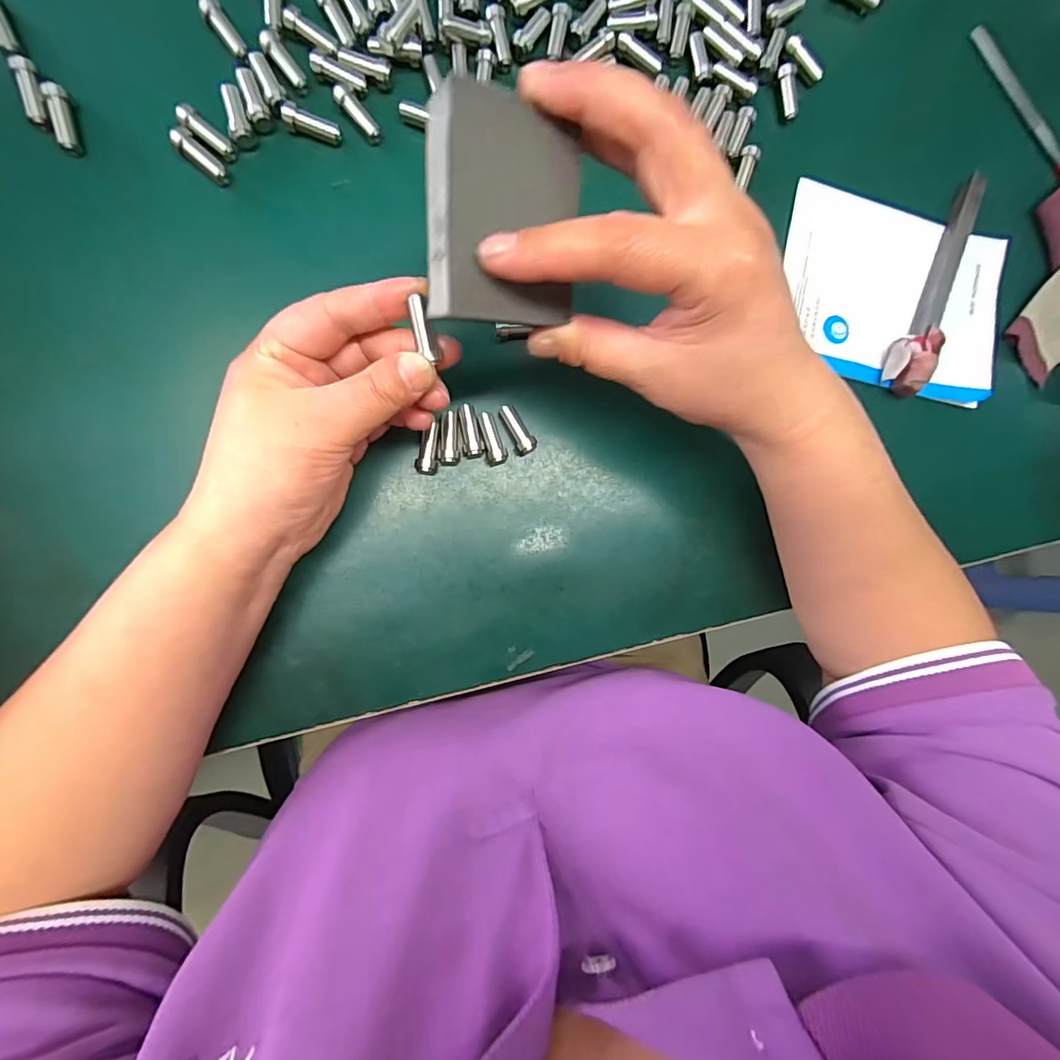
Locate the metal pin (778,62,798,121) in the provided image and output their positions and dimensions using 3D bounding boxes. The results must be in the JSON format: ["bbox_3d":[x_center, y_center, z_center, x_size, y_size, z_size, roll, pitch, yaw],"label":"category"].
[{"bbox_3d":[0.147,-0.249,0.285,0.007,0.008,0.027,-12,93,-8],"label":"metal pin"}]

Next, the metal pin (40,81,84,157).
[{"bbox_3d":[-0.218,-0.192,0.233,0.008,0.009,0.029,-12,93,-8],"label":"metal pin"}]

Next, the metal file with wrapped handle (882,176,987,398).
[{"bbox_3d":[0.239,-0.146,0.294,0.021,0.018,0.137,21,88,-8],"label":"metal file with wrapped handle"}]

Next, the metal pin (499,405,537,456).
[{"bbox_3d":[-0.006,-0.053,0.265,0.012,0.009,0.027,-24,94,-7],"label":"metal pin"}]

